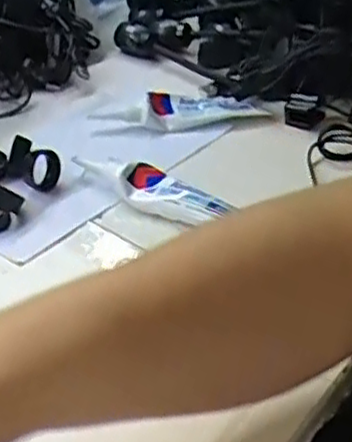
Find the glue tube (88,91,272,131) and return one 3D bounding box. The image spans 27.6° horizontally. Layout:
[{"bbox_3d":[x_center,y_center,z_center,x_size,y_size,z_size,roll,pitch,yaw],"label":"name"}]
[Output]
[{"bbox_3d":[0.007,-0.092,0.589,0.138,0.021,0.037,-9,39,-18],"label":"glue tube"}]

